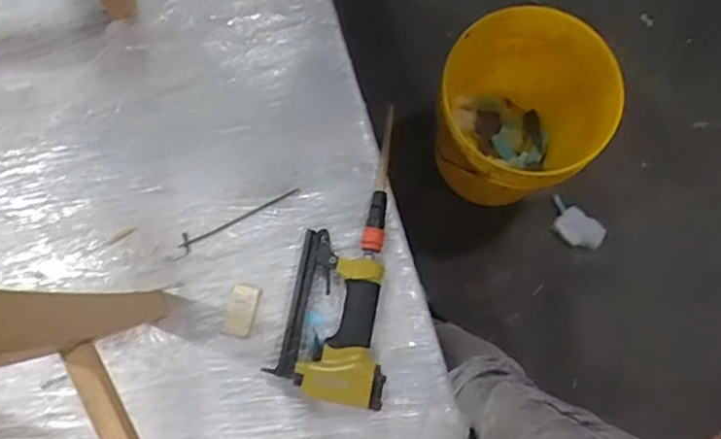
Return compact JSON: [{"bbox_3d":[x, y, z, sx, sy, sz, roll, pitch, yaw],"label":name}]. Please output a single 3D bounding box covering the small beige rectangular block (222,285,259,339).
[{"bbox_3d":[-0.147,0.112,0.732,0.036,0.004,0.062,12,78,2],"label":"small beige rectangular block"}]

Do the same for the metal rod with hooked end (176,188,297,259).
[{"bbox_3d":[-0.160,-0.005,0.767,0.170,0.005,0.025,-30,80,-7],"label":"metal rod with hooked end"}]

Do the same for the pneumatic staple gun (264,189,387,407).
[{"bbox_3d":[-0.018,0.088,0.712,0.122,0.035,0.242,11,78,2],"label":"pneumatic staple gun"}]

